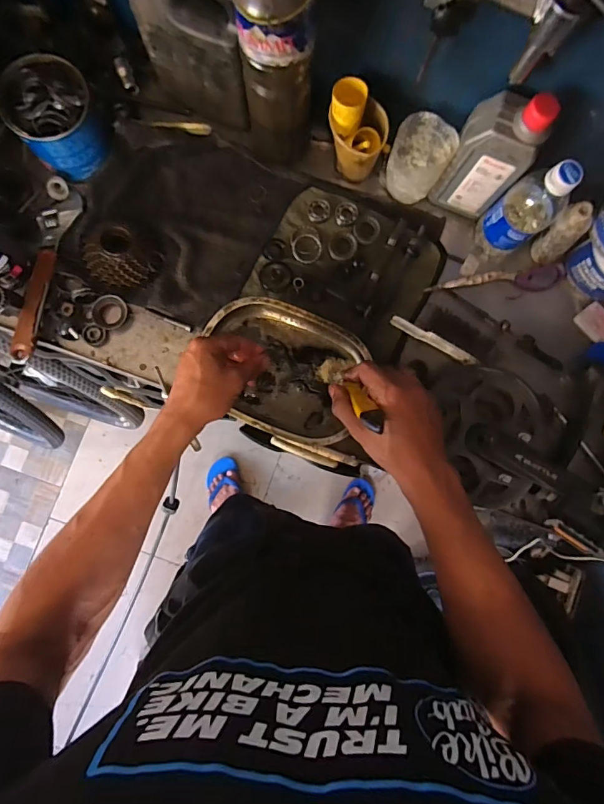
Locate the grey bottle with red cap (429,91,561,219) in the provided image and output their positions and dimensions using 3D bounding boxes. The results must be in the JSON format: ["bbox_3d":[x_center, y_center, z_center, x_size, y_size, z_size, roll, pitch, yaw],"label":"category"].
[{"bbox_3d":[0.220,-0.290,0.525,0.079,0.169,0.051,23,84,-1],"label":"grey bottle with red cap"}]

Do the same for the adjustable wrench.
[{"bbox_3d":[-0.331,-0.166,0.559,0.041,0.022,0.227,12,84,-2],"label":"adjustable wrench"}]

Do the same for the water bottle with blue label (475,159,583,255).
[{"bbox_3d":[0.273,-0.232,0.539,0.061,0.165,0.064,0,85,-3],"label":"water bottle with blue label"}]

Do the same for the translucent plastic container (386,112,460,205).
[{"bbox_3d":[0.145,-0.303,0.566,0.070,0.094,0.066,0,84,-3],"label":"translucent plastic container"}]

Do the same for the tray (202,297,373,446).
[{"bbox_3d":[-0.026,-0.042,0.560,0.192,0.029,0.151,22,84,-1],"label":"tray"}]

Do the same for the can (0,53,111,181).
[{"bbox_3d":[-0.299,-0.345,0.542,0.095,0.092,0.093,0,84,-3],"label":"can"}]

